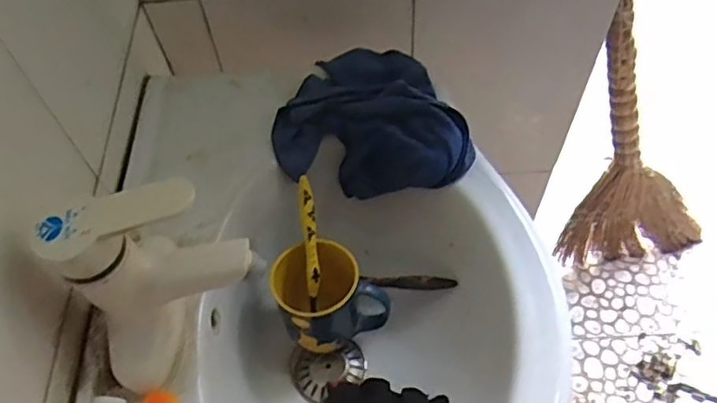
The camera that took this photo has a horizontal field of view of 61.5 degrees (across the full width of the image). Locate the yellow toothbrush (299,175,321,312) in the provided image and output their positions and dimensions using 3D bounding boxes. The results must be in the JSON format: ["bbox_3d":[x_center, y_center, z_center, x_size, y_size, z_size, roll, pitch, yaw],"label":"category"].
[{"bbox_3d":[-0.048,0.045,0.611,0.014,0.141,0.011,-3,16,1],"label":"yellow toothbrush"}]

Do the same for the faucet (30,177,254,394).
[{"bbox_3d":[-0.146,0.062,0.458,0.133,0.161,0.093,-23,59,-12],"label":"faucet"}]

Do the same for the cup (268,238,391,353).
[{"bbox_3d":[-0.033,0.103,0.619,0.087,0.096,0.094,-1,57,2],"label":"cup"}]

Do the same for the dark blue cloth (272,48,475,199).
[{"bbox_3d":[0.018,-0.096,0.655,0.207,0.088,0.153,5,57,6],"label":"dark blue cloth"}]

